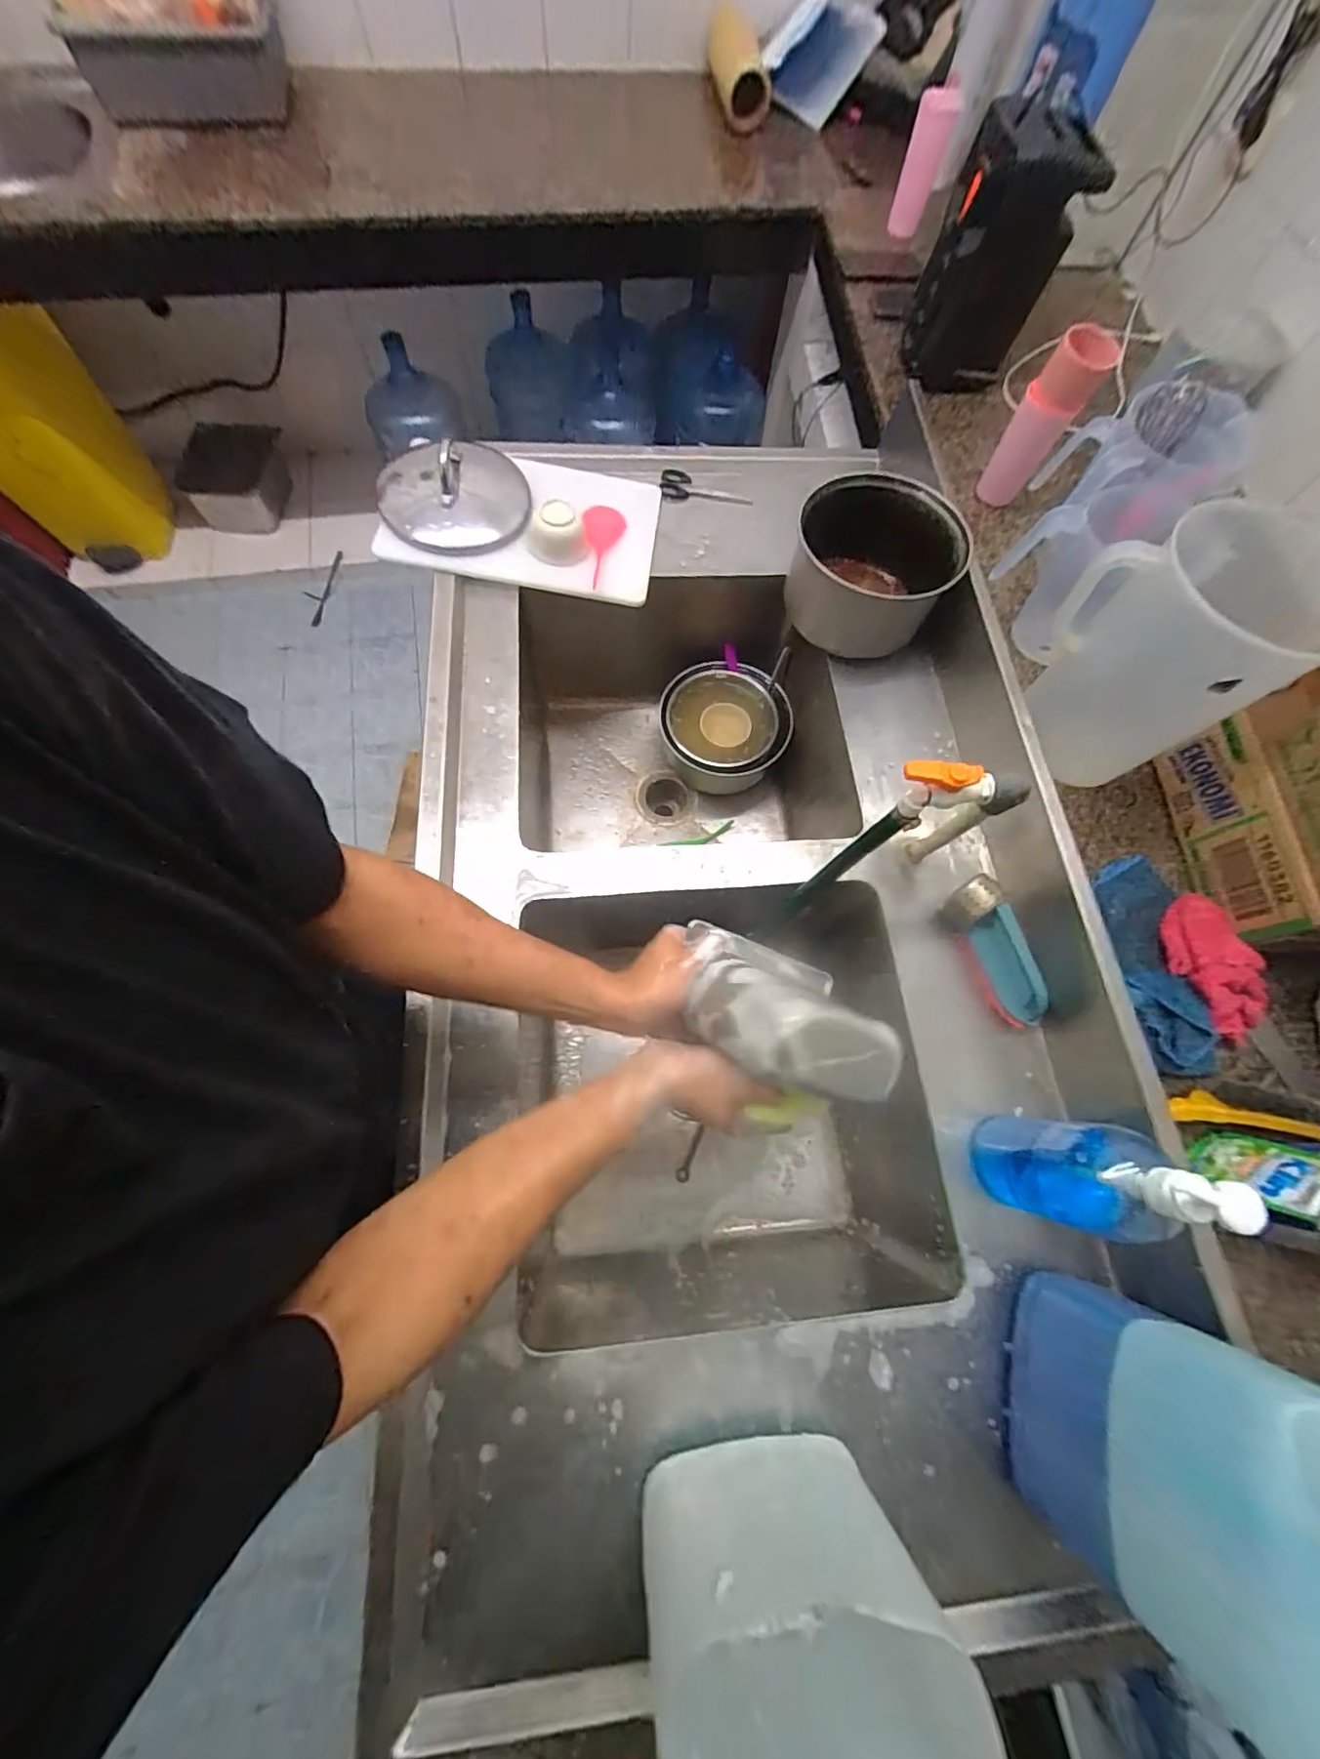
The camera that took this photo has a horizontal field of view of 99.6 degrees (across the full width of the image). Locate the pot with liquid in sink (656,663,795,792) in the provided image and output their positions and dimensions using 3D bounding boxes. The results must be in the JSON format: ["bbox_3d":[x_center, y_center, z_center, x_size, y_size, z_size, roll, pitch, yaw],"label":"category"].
[{"bbox_3d":[0.118,-0.271,1.056,0.220,0.139,0.216,1,71,-3],"label":"pot with liquid in sink"}]

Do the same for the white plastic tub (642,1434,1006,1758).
[{"bbox_3d":[0.096,0.528,0.400,0.207,0.218,0.127,-8,72,-6],"label":"white plastic tub"}]

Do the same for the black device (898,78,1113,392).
[{"bbox_3d":[0.546,-1.026,0.917,0.180,0.284,0.185,13,71,2],"label":"black device"}]

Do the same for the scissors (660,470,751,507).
[{"bbox_3d":[0.077,-0.648,0.931,0.154,0.017,0.047,12,71,1],"label":"scissors"}]

